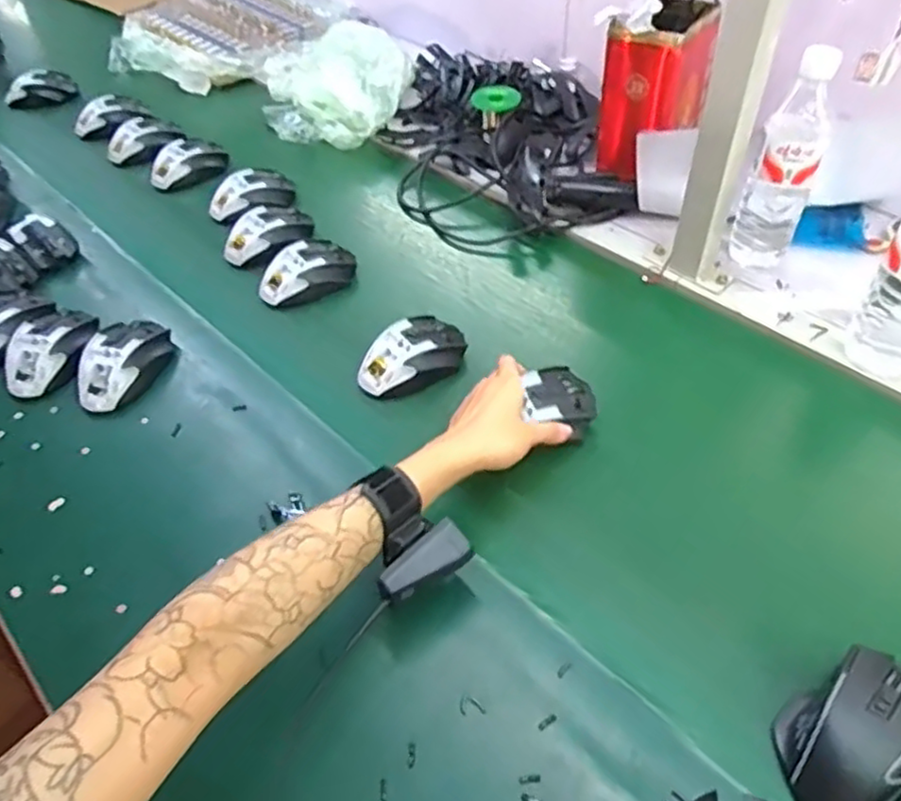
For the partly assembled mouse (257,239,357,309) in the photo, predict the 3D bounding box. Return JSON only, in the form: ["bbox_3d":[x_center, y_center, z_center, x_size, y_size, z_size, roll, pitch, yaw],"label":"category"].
[{"bbox_3d":[-0.166,-0.150,0.801,0.120,0.046,0.063,-29,52,-21],"label":"partly assembled mouse"}]

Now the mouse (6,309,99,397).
[{"bbox_3d":[-0.420,-0.056,0.714,0.077,0.032,0.115,9,49,11],"label":"mouse"}]

